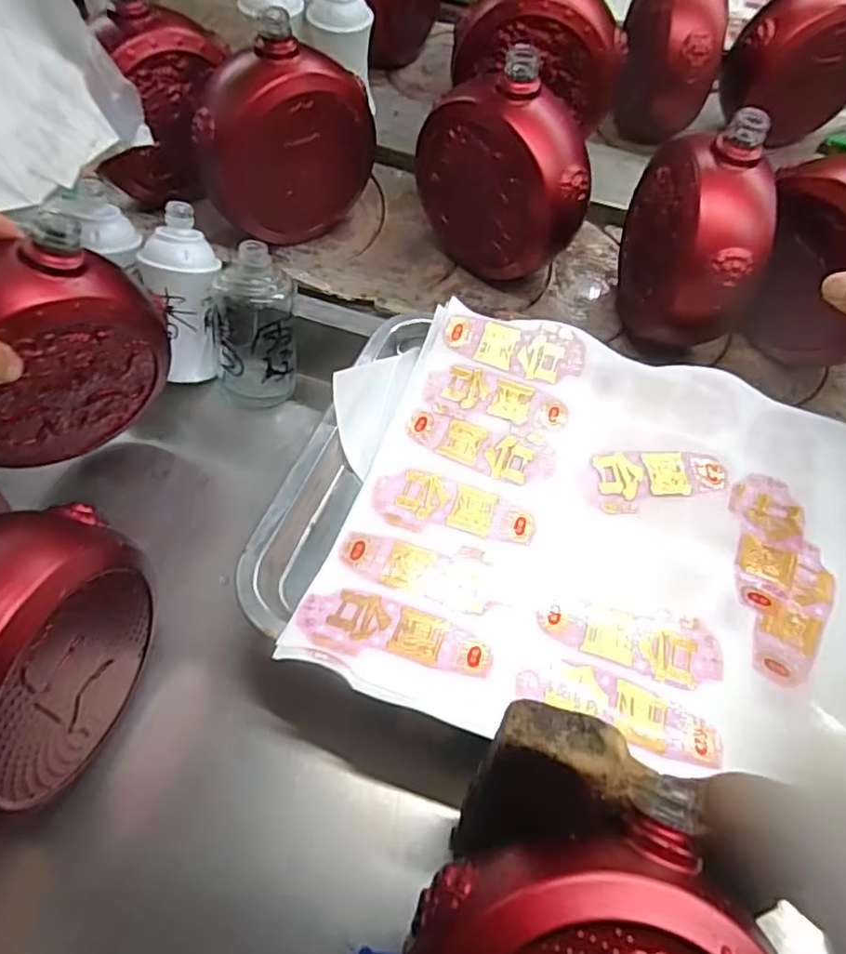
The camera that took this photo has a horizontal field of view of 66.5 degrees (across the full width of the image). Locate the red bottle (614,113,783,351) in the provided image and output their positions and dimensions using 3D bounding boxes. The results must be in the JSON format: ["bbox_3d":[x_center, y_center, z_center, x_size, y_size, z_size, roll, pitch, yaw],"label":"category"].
[{"bbox_3d":[0.189,-0.163,0.452,0.055,0.143,0.124,0,59,-3],"label":"red bottle"}]

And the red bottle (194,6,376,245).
[{"bbox_3d":[-0.105,-0.255,0.497,0.131,0.153,0.049,-21,62,-15],"label":"red bottle"}]

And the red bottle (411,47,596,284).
[{"bbox_3d":[0.061,-0.224,0.487,0.135,0.149,0.058,40,65,19],"label":"red bottle"}]

